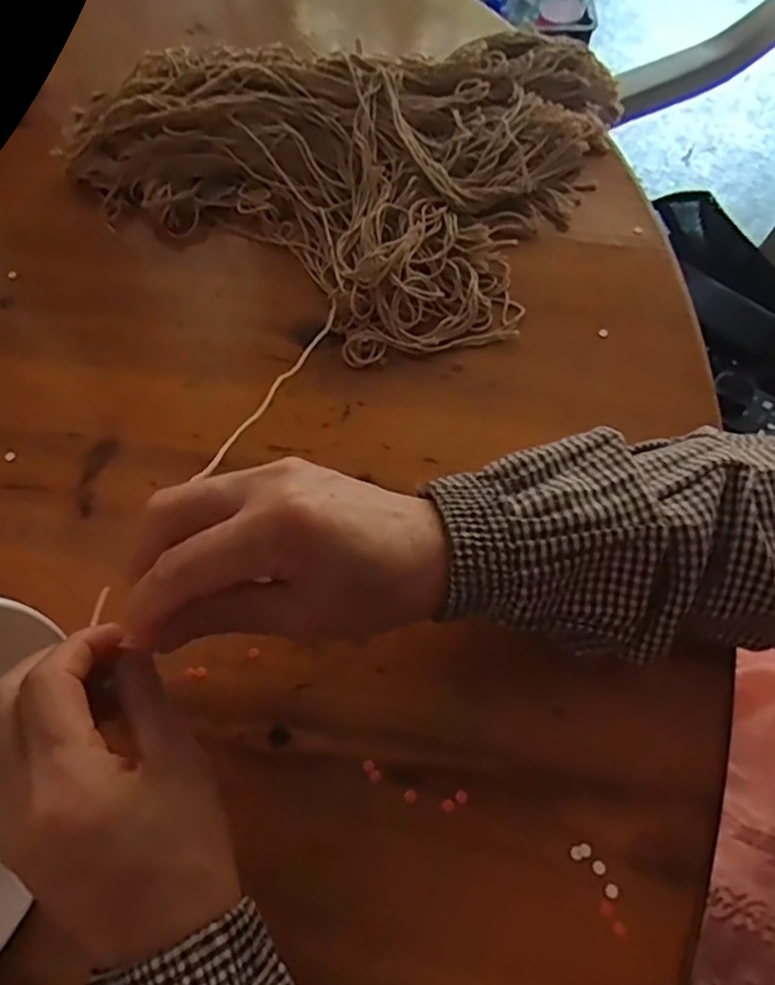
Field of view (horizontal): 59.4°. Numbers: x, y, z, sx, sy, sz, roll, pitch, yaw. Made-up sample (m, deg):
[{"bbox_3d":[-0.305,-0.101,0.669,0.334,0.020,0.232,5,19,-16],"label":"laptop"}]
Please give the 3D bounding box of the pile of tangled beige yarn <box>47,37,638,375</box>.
[{"bbox_3d":[-0.035,-0.246,0.456,0.334,0.042,0.290,24,69,14],"label":"pile of tangled beige yarn"}]

